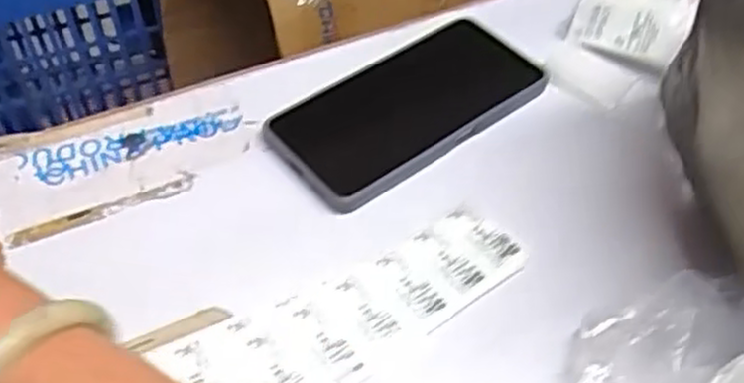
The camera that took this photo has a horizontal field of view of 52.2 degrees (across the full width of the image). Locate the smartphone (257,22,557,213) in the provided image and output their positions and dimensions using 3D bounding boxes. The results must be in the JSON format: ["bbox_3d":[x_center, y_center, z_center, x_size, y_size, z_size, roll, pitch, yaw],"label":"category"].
[{"bbox_3d":[0.020,-0.052,0.446,0.159,0.014,0.077,-32,58,-25],"label":"smartphone"}]

